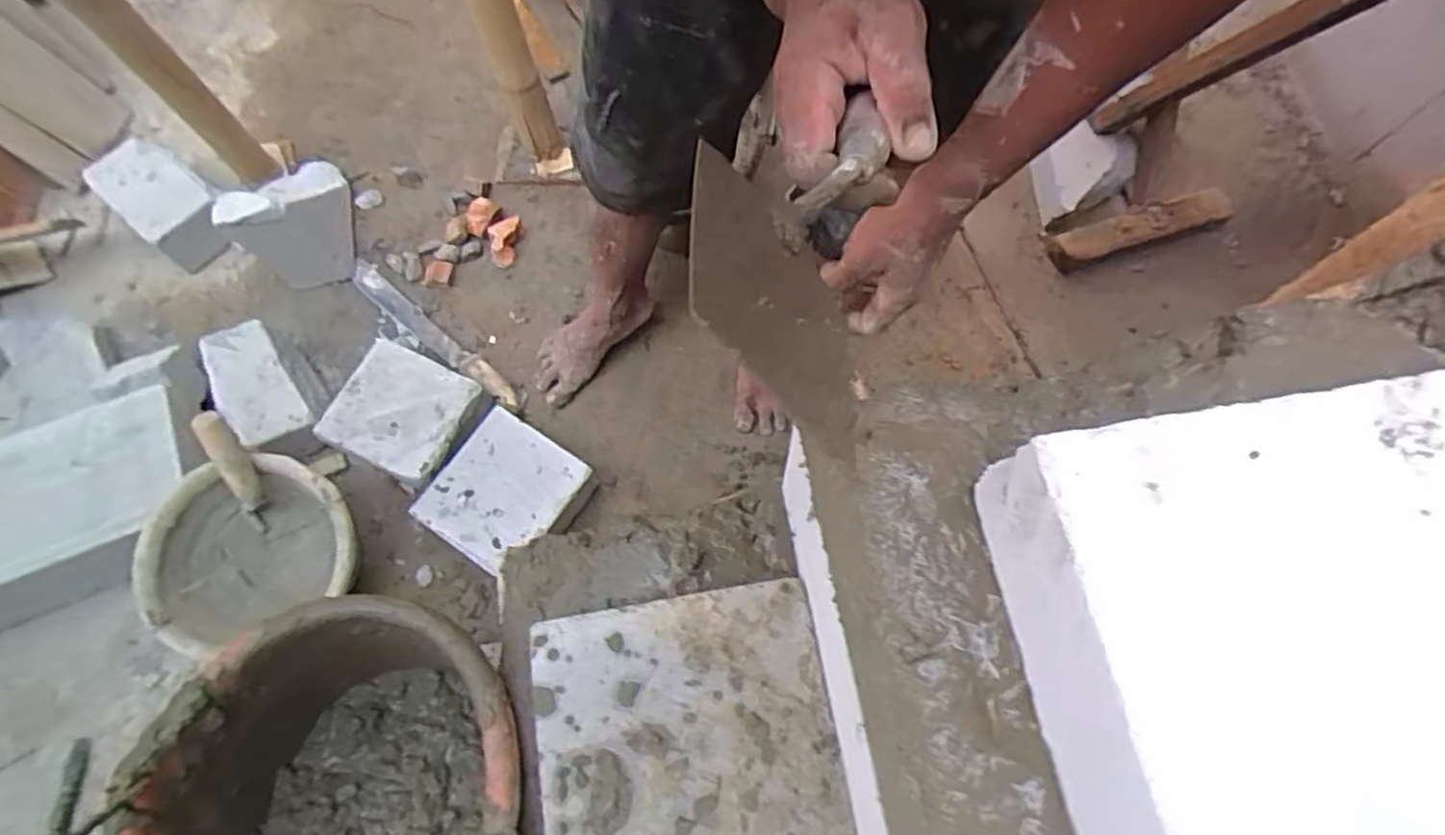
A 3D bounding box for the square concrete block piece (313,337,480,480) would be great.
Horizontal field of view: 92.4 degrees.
[{"bbox_3d":[-0.492,-0.014,1.044,0.203,0.050,0.179,26,72,7],"label":"square concrete block piece"}]

